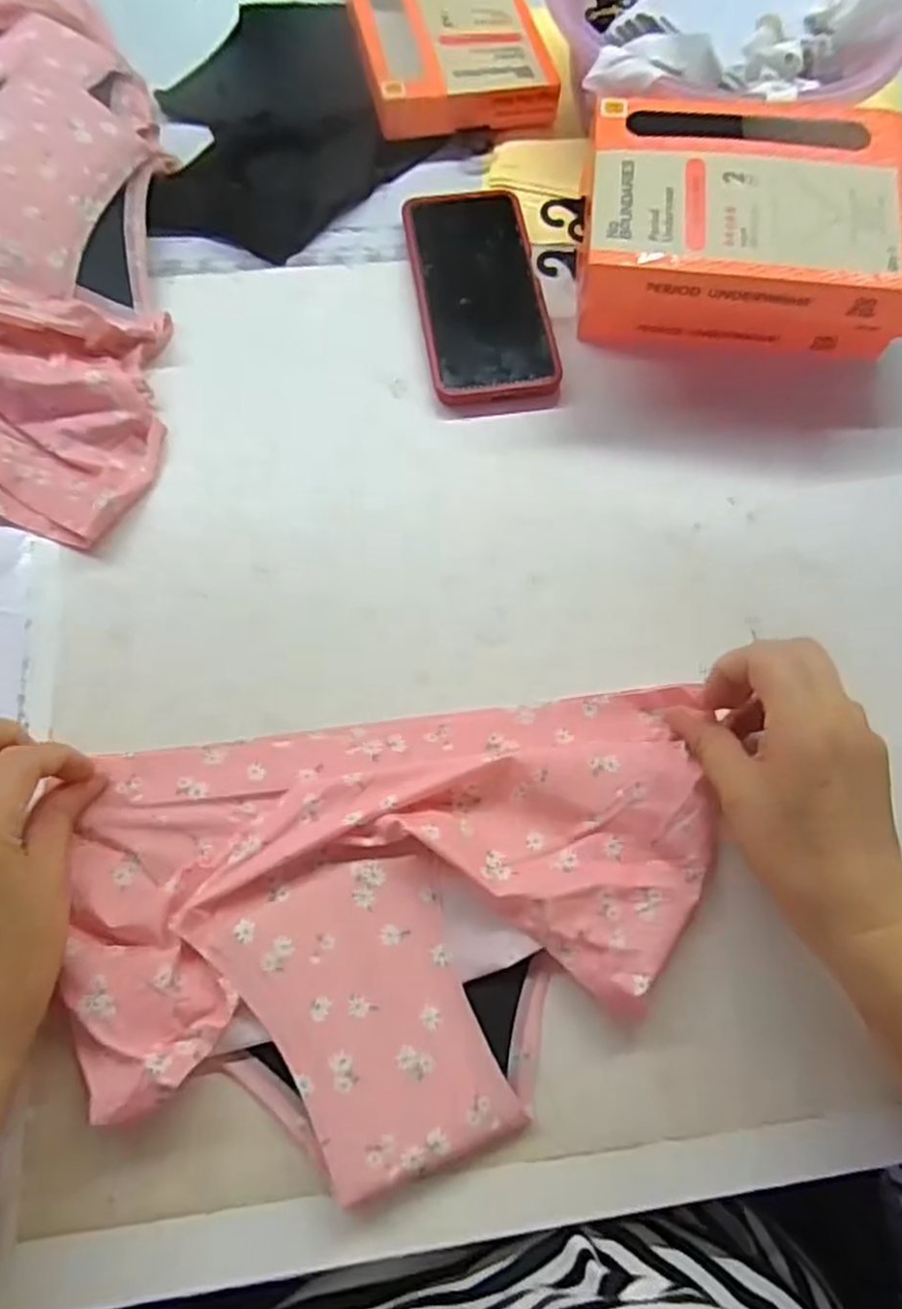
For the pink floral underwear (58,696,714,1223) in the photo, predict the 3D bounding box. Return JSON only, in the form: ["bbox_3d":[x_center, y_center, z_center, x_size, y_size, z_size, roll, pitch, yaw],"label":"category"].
[{"bbox_3d":[-0.019,0.121,0.340,0.292,0.026,0.189,-7,72,-5],"label":"pink floral underwear"}]

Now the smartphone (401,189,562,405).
[{"bbox_3d":[0.018,-0.237,0.475,0.079,0.011,0.170,-8,72,-5],"label":"smartphone"}]

